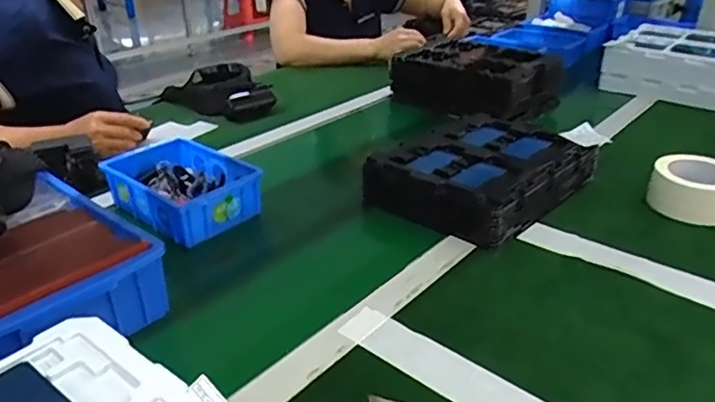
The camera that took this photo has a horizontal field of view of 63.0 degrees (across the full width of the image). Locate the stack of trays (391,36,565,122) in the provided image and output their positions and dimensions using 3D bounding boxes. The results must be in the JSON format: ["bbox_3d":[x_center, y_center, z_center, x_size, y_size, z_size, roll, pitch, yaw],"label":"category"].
[{"bbox_3d":[0.246,-0.264,1.222,0.296,0.111,0.225,21,34,34],"label":"stack of trays"}]

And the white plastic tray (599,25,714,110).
[{"bbox_3d":[0.741,-0.290,1.247,0.339,0.104,0.279,23,36,36],"label":"white plastic tray"}]

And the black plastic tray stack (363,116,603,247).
[{"bbox_3d":[0.179,-0.041,0.829,0.266,0.068,0.218,-23,36,-36],"label":"black plastic tray stack"}]

